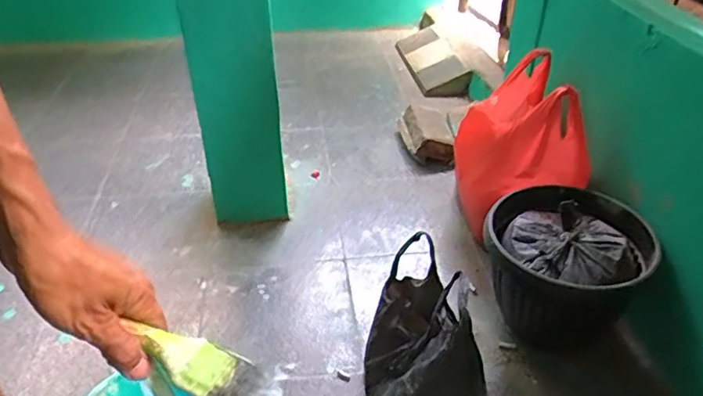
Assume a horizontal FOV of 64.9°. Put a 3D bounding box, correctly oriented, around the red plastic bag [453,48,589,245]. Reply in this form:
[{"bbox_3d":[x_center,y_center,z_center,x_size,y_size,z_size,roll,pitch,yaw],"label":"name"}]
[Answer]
[{"bbox_3d":[0.358,-0.102,1.231,0.198,0.350,0.323,-5,37,-8],"label":"red plastic bag"}]

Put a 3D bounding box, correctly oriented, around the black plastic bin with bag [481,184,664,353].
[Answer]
[{"bbox_3d":[0.379,0.160,1.042,0.286,0.233,0.308,20,40,24],"label":"black plastic bin with bag"}]

